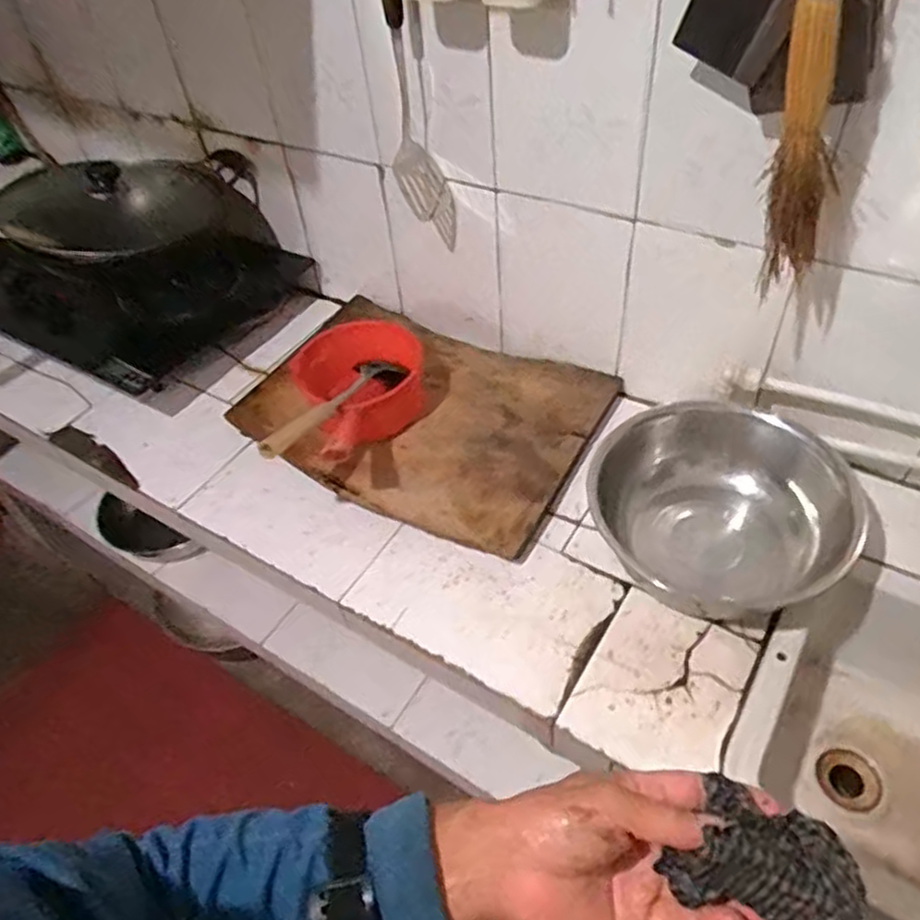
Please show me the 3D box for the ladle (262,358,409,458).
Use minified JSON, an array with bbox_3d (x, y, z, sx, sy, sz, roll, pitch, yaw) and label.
[{"bbox_3d":[-0.166,-0.076,0.958,0.062,0.028,0.305,15,33,20],"label":"ladle"}]

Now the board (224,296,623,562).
[{"bbox_3d":[-0.066,-0.089,1.098,0.535,0.068,0.389,22,55,21],"label":"board"}]

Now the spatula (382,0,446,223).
[{"bbox_3d":[-0.070,-0.497,0.931,0.065,0.378,0.062,-5,47,3],"label":"spatula"}]

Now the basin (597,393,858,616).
[{"bbox_3d":[0.313,0.059,0.869,0.277,0.130,0.231,1,48,8],"label":"basin"}]

